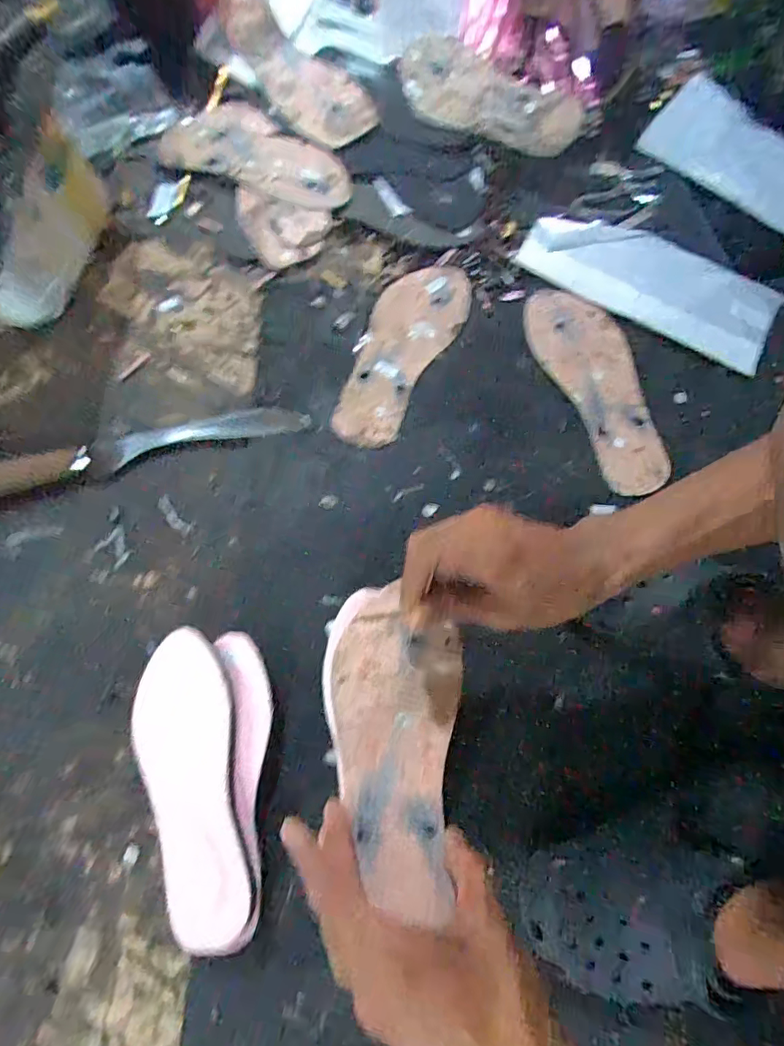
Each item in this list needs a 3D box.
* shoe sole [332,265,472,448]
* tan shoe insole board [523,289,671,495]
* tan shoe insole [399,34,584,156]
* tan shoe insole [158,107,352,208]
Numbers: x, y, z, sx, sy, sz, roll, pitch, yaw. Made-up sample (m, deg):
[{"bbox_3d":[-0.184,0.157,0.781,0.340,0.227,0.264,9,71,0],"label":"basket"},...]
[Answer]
[{"bbox_3d":[0.008,-0.188,0.555,0.087,0.009,0.235,28,77,6],"label":"shoe sole"},{"bbox_3d":[0.220,-0.149,0.553,0.097,0.009,0.241,-18,76,-6],"label":"tan shoe insole board"},{"bbox_3d":[0.113,-0.498,0.602,0.215,0.023,0.095,19,93,9],"label":"tan shoe insole"},{"bbox_3d":[-0.158,-0.444,0.627,0.237,0.014,0.102,19,76,4],"label":"tan shoe insole"}]

